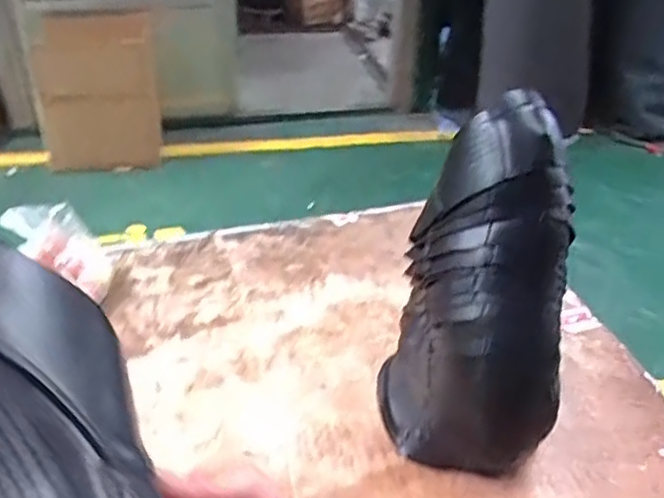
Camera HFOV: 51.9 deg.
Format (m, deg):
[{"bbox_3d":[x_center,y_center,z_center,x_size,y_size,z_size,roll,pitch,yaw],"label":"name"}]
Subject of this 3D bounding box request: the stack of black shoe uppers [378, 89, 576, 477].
[{"bbox_3d":[0.160,0.073,0.750,0.149,0.434,0.154,0,35,-4],"label":"stack of black shoe uppers"}]

